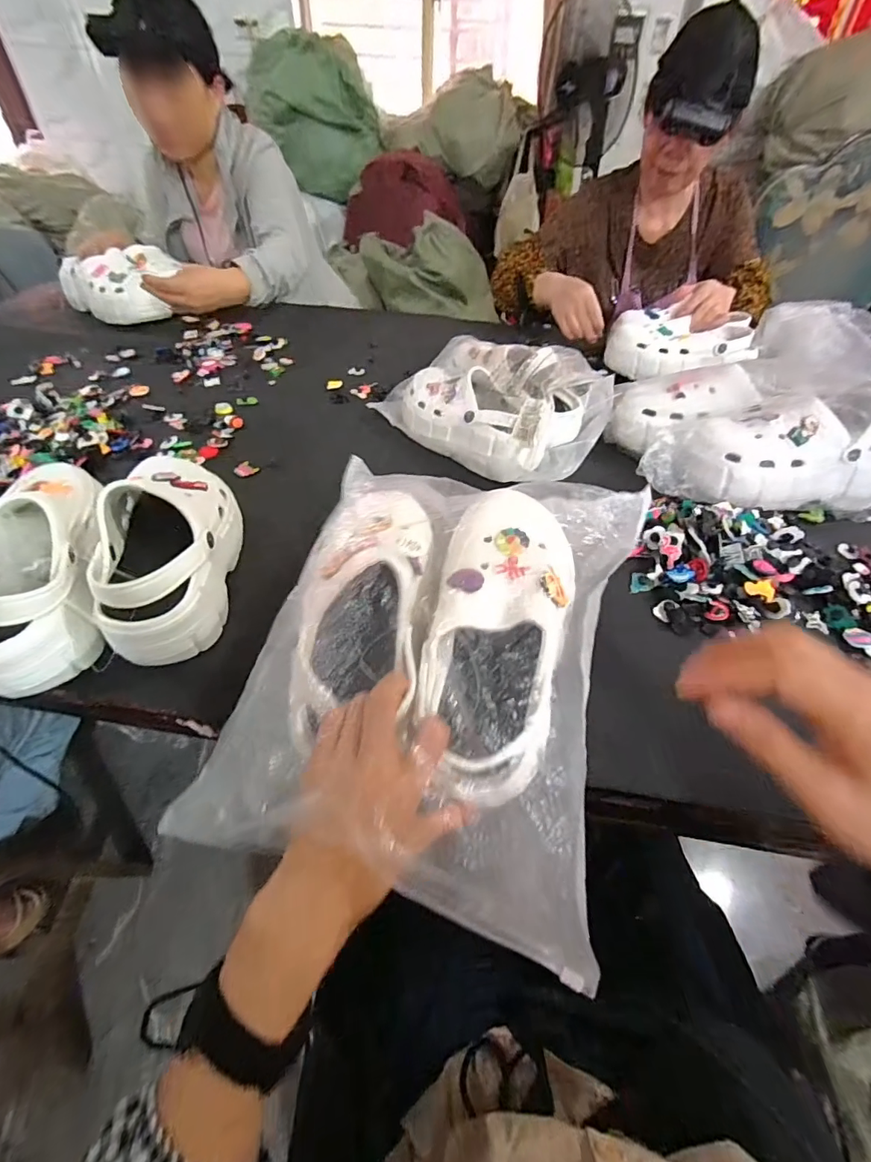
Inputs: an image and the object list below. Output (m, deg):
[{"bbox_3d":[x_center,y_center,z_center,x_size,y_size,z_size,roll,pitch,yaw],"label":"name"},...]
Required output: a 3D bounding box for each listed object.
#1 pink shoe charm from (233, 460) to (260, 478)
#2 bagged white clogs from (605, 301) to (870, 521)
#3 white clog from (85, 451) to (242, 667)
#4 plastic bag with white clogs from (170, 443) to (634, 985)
[{"bbox_3d":[-0.255,-0.150,0.639,0.027,0.008,0.030,25,51,18],"label":"pink shoe charm"},{"bbox_3d":[0.458,-0.208,0.627,0.379,0.125,0.214,-2,47,-5],"label":"bagged white clogs"},{"bbox_3d":[-0.253,-0.044,0.462,0.105,0.090,0.232,-11,49,-13],"label":"white clog"},{"bbox_3d":[0.004,0.047,0.360,0.268,0.111,0.322,14,48,10],"label":"plastic bag with white clogs"}]

